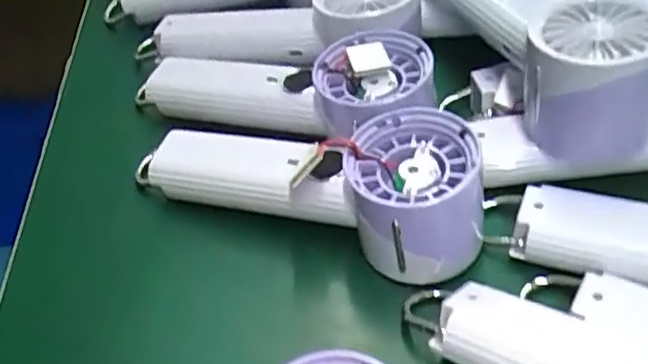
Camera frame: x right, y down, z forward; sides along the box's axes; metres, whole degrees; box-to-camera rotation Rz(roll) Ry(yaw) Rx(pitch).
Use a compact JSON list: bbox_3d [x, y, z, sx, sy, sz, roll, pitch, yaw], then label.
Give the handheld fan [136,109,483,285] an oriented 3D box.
[{"bbox_3d":[-0.014,-0.006,0.322,0.188,0.053,0.061,12,51,14],"label":"handheld fan"}]

